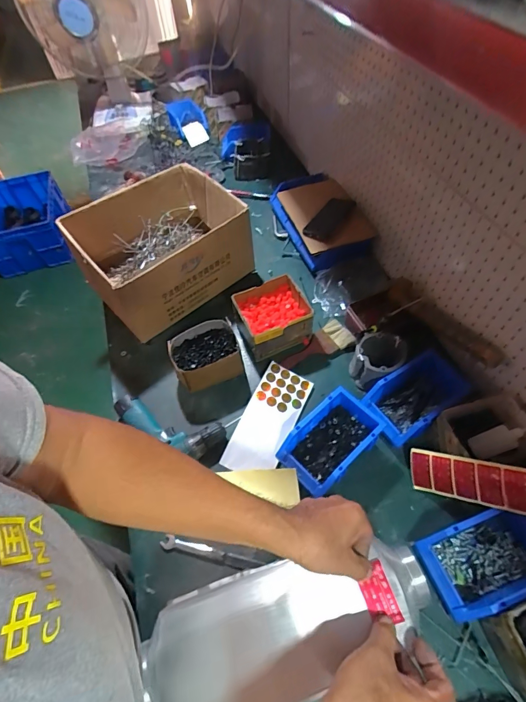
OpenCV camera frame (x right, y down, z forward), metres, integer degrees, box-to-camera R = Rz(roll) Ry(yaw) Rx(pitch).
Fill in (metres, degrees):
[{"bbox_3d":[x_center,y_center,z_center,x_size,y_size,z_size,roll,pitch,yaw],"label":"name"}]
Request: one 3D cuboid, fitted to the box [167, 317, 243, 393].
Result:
[{"bbox_3d":[-0.126,0.011,0.813,0.149,0.080,0.116,-22,57,-11],"label":"box"}]

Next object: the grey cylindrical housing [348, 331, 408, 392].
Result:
[{"bbox_3d":[0.243,0.023,0.789,0.101,0.069,0.126,25,60,19],"label":"grey cylindrical housing"}]

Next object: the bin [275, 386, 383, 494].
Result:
[{"bbox_3d":[0.130,0.169,0.694,0.193,0.066,0.120,-39,62,-21],"label":"bin"}]

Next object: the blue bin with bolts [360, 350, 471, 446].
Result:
[{"bbox_3d":[0.306,0.095,0.735,0.203,0.075,0.118,-28,58,-15],"label":"blue bin with bolts"}]

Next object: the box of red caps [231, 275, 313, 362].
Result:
[{"bbox_3d":[0.022,-0.079,0.853,0.156,0.085,0.140,-21,57,-11],"label":"box of red caps"}]

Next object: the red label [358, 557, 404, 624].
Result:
[{"bbox_3d":[0.134,0.284,0.426,0.034,0.005,0.061,-14,55,-8],"label":"red label"}]

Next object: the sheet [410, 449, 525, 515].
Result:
[{"bbox_3d":[0.338,0.216,0.608,0.011,0.075,0.184,-16,8,-40],"label":"sheet"}]

